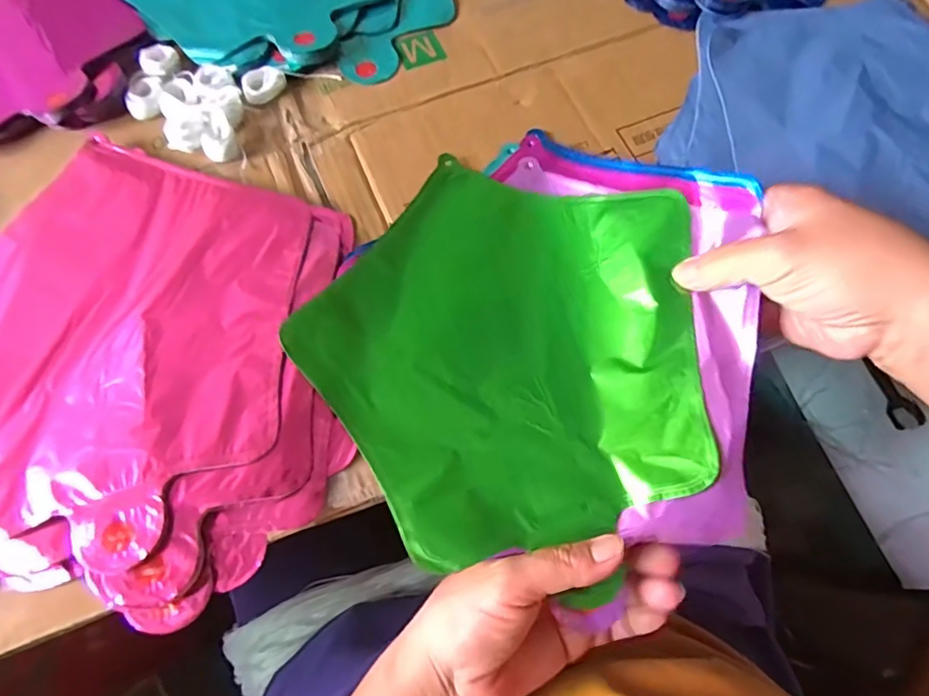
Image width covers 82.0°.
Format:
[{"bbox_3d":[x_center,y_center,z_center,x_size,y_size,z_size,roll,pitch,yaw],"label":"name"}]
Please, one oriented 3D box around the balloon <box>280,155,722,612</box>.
[{"bbox_3d":[0.026,-0.002,0.296,0.222,0.040,0.217,35,72,13],"label":"balloon"}]

